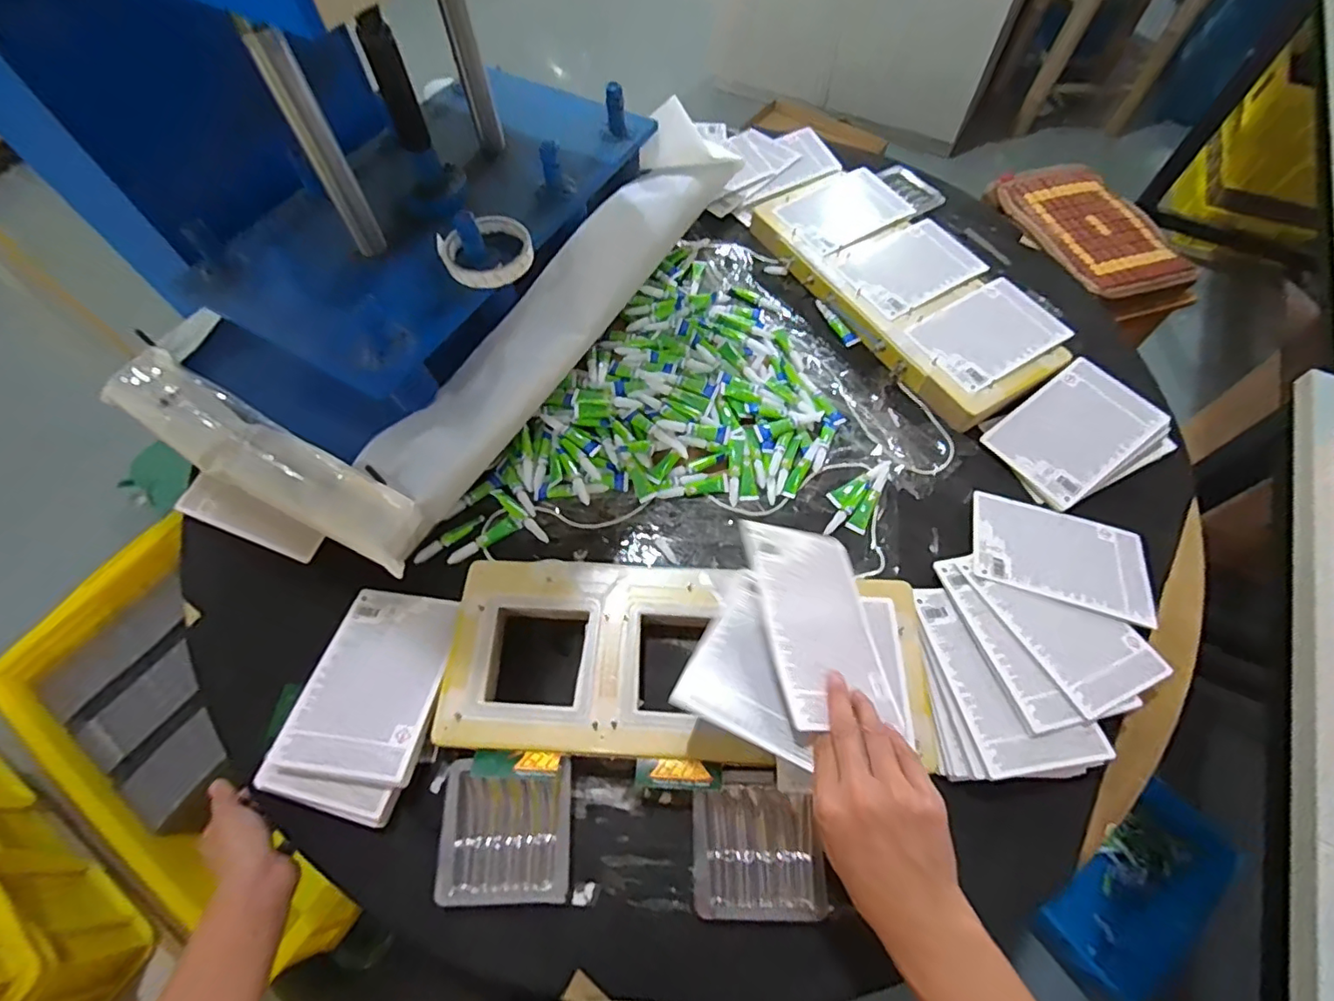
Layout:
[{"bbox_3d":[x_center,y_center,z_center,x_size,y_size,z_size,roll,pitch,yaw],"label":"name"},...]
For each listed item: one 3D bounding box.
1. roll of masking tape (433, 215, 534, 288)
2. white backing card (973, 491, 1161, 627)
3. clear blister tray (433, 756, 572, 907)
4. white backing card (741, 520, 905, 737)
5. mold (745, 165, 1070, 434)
[{"bbox_3d":[-0.185,-0.256,0.584,0.087,0.022,0.088,0,61,0],"label":"roll of masking tape"},{"bbox_3d":[0.405,0.056,0.585,0.170,0.006,0.113,17,55,9],"label":"white backing card"},{"bbox_3d":[-0.133,0.273,0.471,0.104,0.011,0.100,-2,61,-1],"label":"clear blister tray"},{"bbox_3d":[0.124,0.096,0.456,0.115,0.009,0.165,13,51,-28],"label":"white backing card"},{"bbox_3d":[0.315,-0.288,0.755,0.217,0.048,0.427,-28,65,-14],"label":"mold"}]

